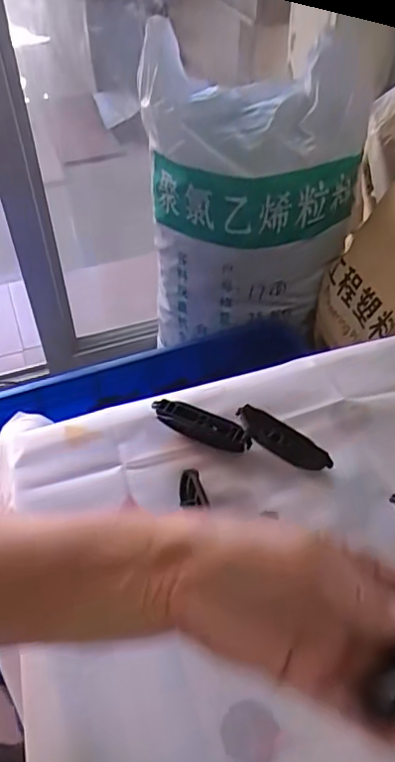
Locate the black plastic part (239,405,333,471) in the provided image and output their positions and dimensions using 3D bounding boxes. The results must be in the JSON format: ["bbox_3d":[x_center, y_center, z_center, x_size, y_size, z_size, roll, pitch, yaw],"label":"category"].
[{"bbox_3d":[0.064,0.045,0.439,0.080,0.014,0.021,29,54,25],"label":"black plastic part"}]

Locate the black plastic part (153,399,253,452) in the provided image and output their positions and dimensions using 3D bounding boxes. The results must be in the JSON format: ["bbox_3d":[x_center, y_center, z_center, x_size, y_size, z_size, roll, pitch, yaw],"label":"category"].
[{"bbox_3d":[0.003,0.035,0.447,0.080,0.021,0.019,18,50,17],"label":"black plastic part"}]

